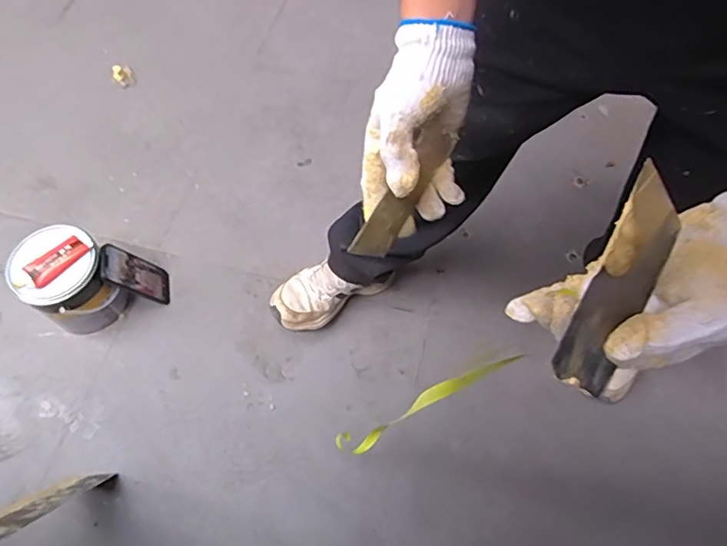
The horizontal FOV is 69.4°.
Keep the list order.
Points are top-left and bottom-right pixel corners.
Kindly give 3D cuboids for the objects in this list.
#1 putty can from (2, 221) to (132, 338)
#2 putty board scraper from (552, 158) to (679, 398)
[{"bbox_3d":[-0.559,0.019,1.008,0.144,0.181,0.144,0,61,0],"label":"putty can"},{"bbox_3d":[0.155,0.006,0.310,0.008,0.070,0.133,18,74,48],"label":"putty board scraper"}]

